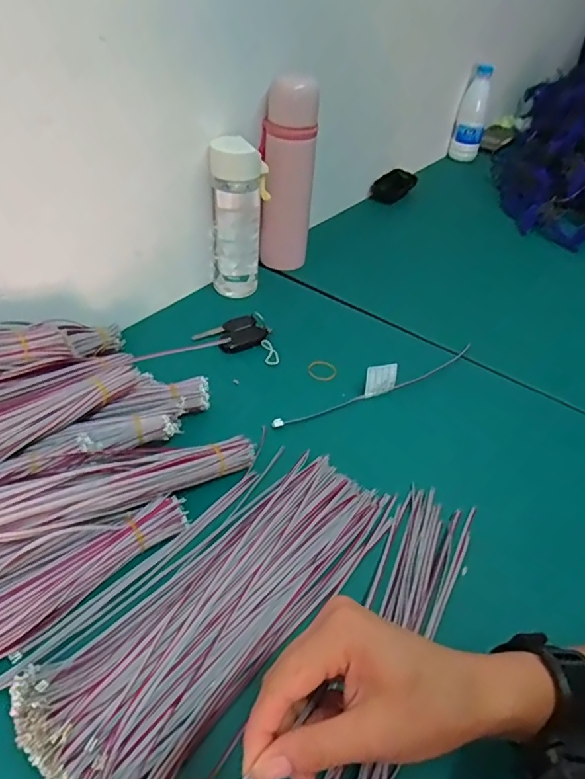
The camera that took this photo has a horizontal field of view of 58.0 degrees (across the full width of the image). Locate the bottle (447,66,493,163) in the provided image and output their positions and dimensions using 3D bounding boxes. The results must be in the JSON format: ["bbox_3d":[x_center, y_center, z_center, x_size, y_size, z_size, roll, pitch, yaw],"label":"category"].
[{"bbox_3d":[0.382,-0.578,1.111,0.061,0.164,0.069,17,43,10],"label":"bottle"}]

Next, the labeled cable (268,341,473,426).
[{"bbox_3d":[0.101,-0.009,0.581,0.261,0.048,0.016,-16,50,-20],"label":"labeled cable"}]

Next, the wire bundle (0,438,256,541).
[{"bbox_3d":[-0.156,0.074,0.398,0.294,0.043,0.050,-7,42,-39],"label":"wire bundle"}]

